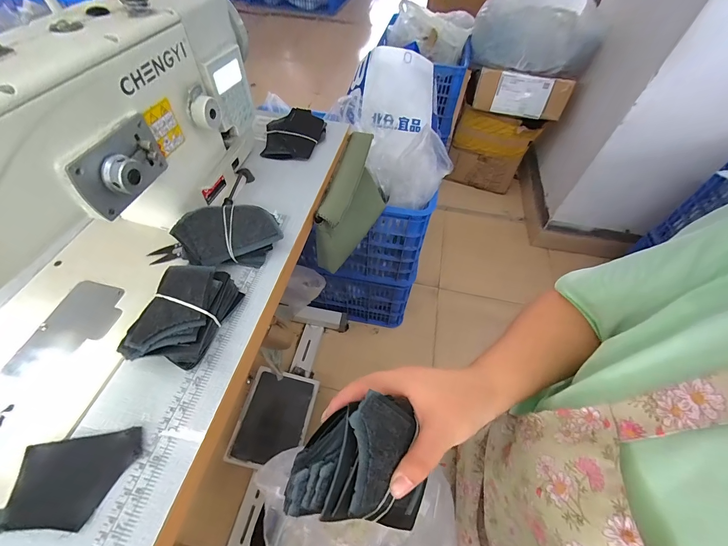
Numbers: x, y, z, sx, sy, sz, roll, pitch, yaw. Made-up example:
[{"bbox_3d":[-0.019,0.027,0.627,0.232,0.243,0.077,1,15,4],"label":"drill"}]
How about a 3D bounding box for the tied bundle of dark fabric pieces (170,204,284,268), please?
[{"bbox_3d":[-0.178,-0.048,0.414,0.124,0.052,0.071,-15,57,-13],"label":"tied bundle of dark fabric pieces"}]

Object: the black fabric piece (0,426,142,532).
[{"bbox_3d":[-0.268,0.182,0.277,0.102,0.013,0.075,1,55,-2],"label":"black fabric piece"}]

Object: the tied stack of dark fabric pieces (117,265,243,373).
[{"bbox_3d":[-0.200,0.049,0.348,0.079,0.049,0.115,9,55,4],"label":"tied stack of dark fabric pieces"}]

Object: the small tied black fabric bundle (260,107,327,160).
[{"bbox_3d":[-0.133,-0.262,0.580,0.102,0.034,0.120,8,55,3],"label":"small tied black fabric bundle"}]

